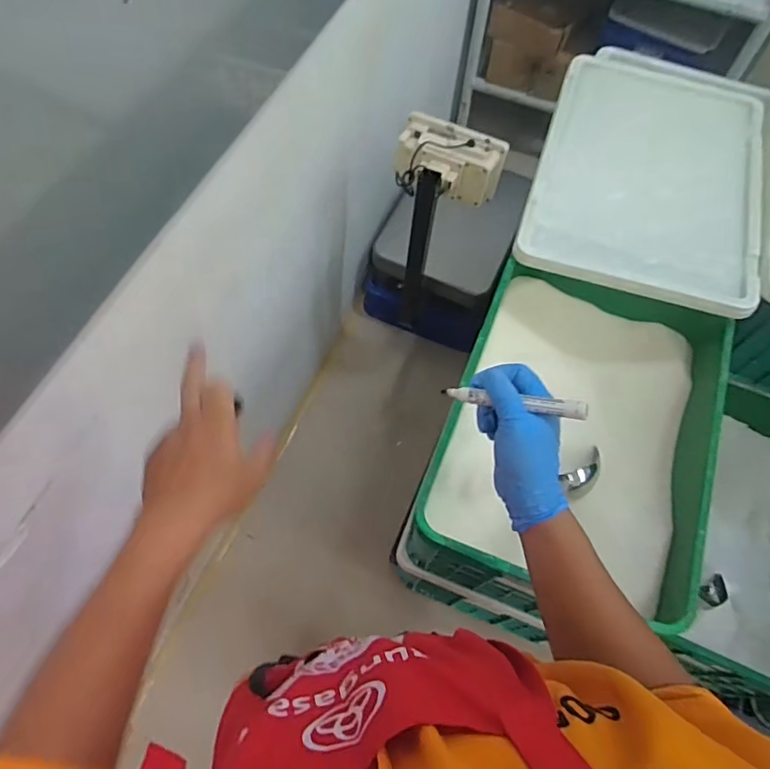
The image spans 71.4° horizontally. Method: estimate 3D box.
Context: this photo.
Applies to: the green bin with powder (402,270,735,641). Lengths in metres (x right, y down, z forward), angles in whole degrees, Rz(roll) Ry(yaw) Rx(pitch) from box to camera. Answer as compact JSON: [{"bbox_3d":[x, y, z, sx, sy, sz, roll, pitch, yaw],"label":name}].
[{"bbox_3d":[0.333,0.096,0.998,0.413,0.271,0.592,21,66,7],"label":"green bin with powder"}]

